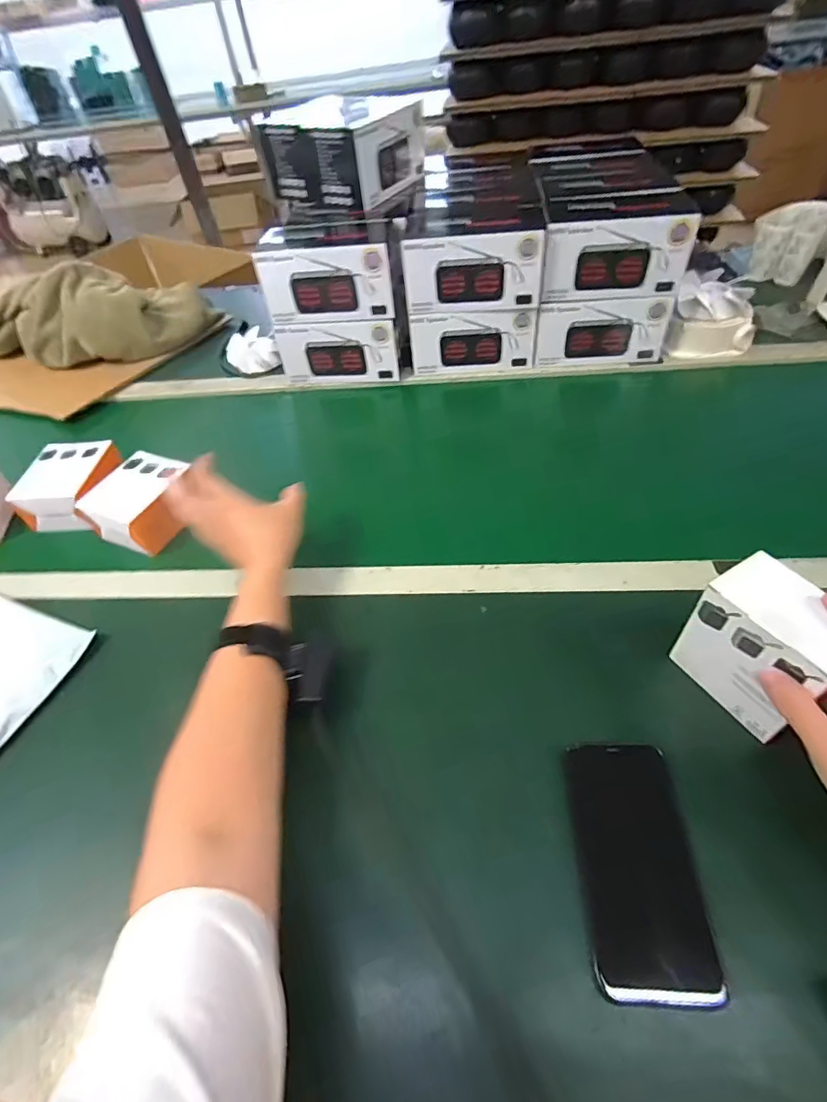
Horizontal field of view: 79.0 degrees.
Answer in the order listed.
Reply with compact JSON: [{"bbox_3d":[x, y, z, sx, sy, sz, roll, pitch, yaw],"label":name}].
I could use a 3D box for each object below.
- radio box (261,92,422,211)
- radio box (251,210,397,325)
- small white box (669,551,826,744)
[{"bbox_3d":[-0.113,-0.649,0.827,0.195,0.098,0.178,25,57,25],"label":"radio box"},{"bbox_3d":[-0.128,-0.446,0.784,0.197,0.100,0.177,-4,49,4],"label":"radio box"},{"bbox_3d":[0.278,0.079,0.398,0.058,0.112,0.111,-26,51,-15],"label":"small white box"}]

